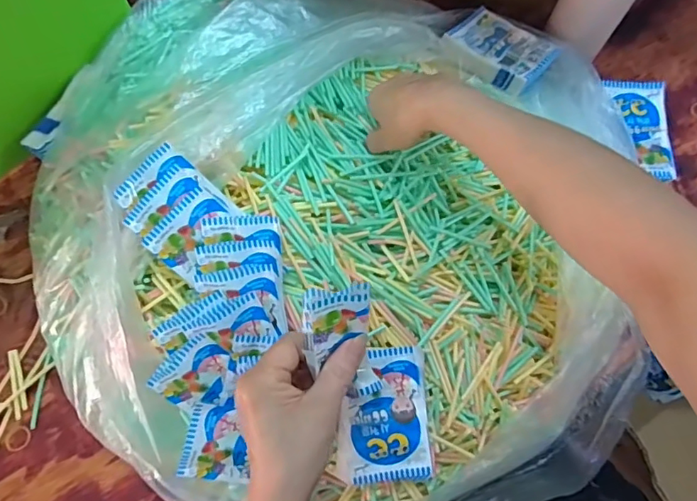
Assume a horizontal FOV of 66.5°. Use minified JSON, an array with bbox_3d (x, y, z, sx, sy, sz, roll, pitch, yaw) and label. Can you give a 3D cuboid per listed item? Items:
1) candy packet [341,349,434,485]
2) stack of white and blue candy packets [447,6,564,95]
[{"bbox_3d":[0.030,0.138,0.447,0.074,0.023,0.106,-2,73,-2],"label":"candy packet"},{"bbox_3d":[0.161,-0.218,0.563,0.103,0.023,0.079,44,78,12],"label":"stack of white and blue candy packets"}]

